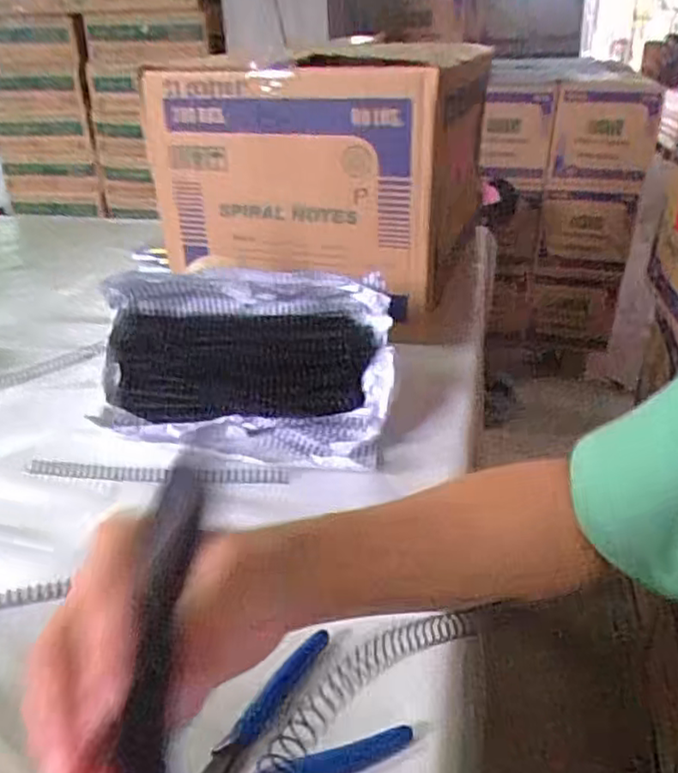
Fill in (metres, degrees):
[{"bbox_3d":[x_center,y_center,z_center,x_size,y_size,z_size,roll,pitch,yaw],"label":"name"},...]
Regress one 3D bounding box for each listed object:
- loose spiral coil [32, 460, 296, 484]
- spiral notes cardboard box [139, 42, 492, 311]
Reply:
[{"bbox_3d":[-0.158,0.072,0.561,0.231,0.013,0.016,1,30,5],"label":"loose spiral coil"},{"bbox_3d":[-0.010,-0.297,0.837,0.330,0.233,0.329,10,32,20],"label":"spiral notes cardboard box"}]

